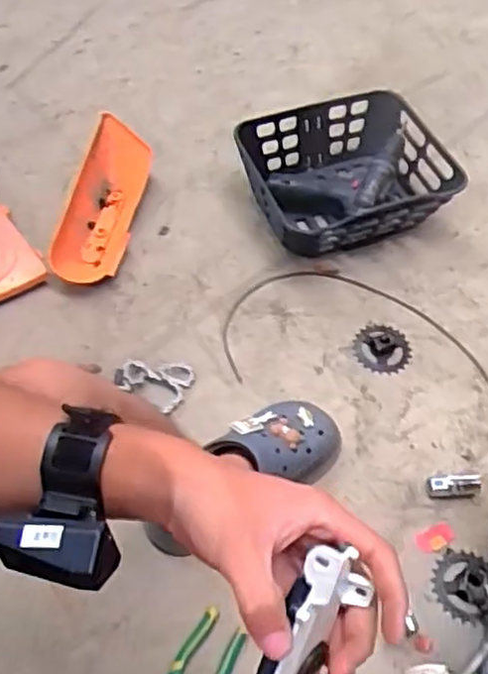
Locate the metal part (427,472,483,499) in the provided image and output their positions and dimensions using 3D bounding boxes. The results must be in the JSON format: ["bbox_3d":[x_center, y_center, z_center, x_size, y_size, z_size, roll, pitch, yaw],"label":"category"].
[{"bbox_3d":[0.280,0.199,0.926,0.070,0.032,0.030,-1,57,-3],"label":"metal part"}]

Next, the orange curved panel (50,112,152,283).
[{"bbox_3d":[-0.235,-0.223,1.142,0.120,0.063,0.322,10,57,4],"label":"orange curved panel"}]

